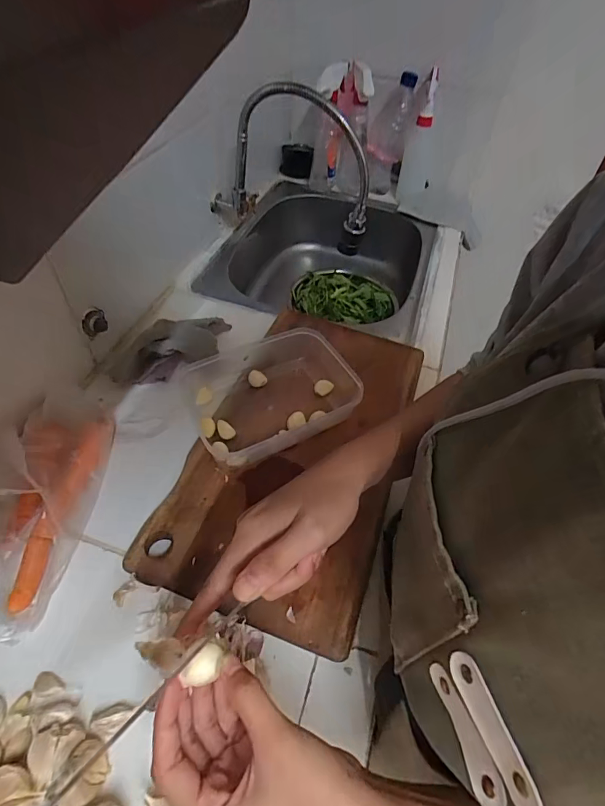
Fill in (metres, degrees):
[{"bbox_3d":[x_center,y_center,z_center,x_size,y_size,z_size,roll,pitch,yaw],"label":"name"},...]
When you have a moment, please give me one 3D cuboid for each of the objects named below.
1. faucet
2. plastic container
[{"bbox_3d":[-0.033,-0.408,0.709,0.309,0.229,0.119,32,55,20],"label":"faucet"},{"bbox_3d":[-0.035,-0.016,0.509,0.198,0.051,0.145,-19,55,-19],"label":"plastic container"}]

